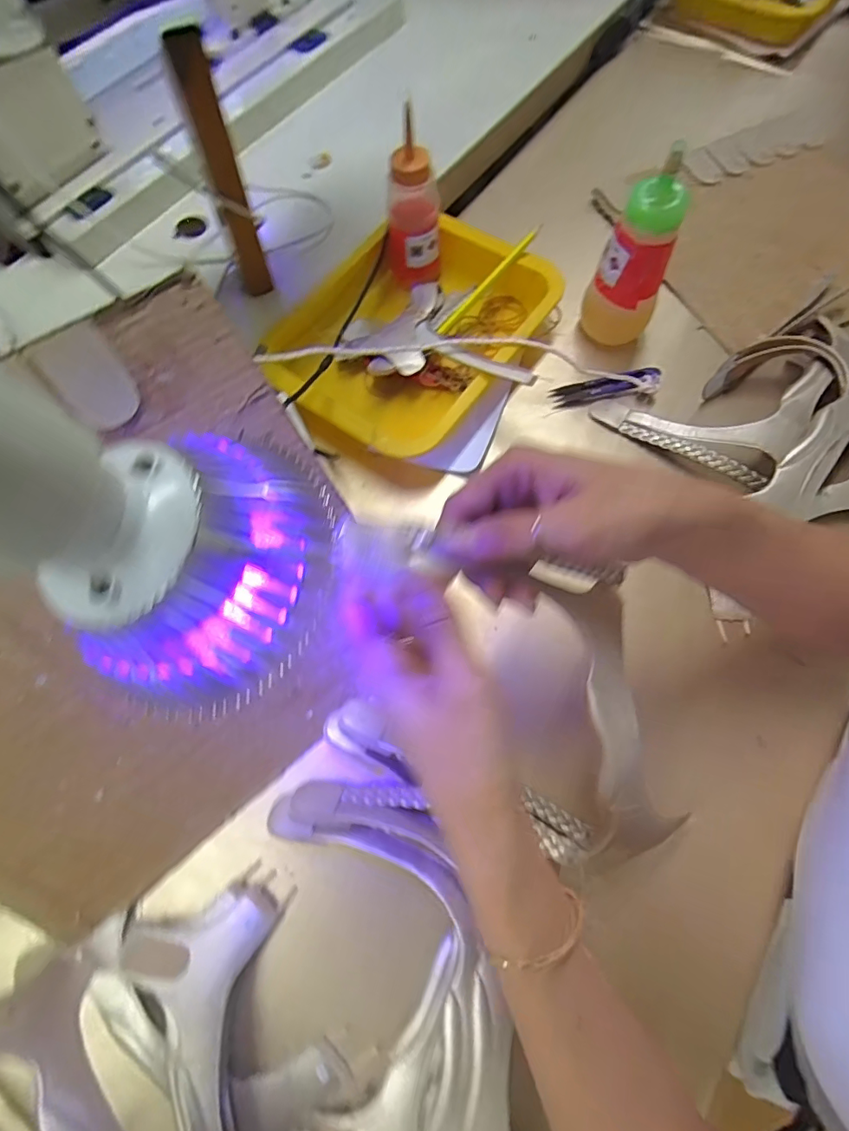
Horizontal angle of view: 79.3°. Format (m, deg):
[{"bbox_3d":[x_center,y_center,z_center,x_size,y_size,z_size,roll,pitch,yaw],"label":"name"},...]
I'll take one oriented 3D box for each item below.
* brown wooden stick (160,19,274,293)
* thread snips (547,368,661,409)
[{"bbox_3d":[-0.154,-0.296,0.405,0.027,0.190,0.019,-27,70,-9],"label":"brown wooden stick"},{"bbox_3d":[0.170,-0.168,0.481,0.100,0.014,0.026,-7,68,-2],"label":"thread snips"}]

